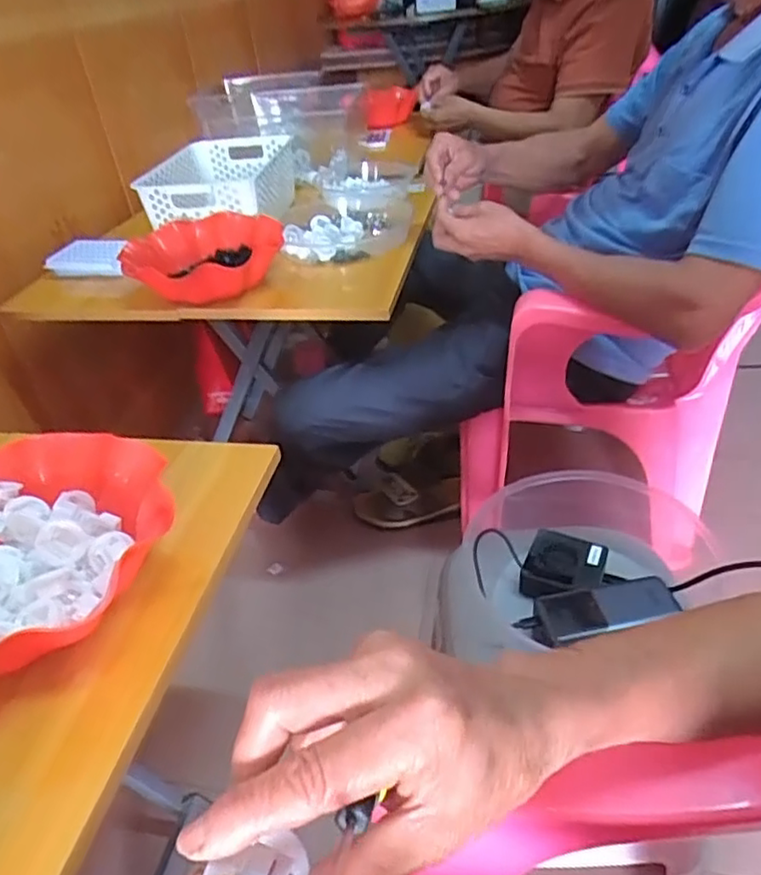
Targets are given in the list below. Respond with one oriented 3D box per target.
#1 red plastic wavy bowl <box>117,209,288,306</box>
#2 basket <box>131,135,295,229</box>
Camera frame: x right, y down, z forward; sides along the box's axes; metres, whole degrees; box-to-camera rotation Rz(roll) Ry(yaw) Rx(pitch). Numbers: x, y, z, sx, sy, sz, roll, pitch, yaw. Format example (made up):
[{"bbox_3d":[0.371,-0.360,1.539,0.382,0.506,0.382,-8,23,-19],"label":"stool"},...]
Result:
[{"bbox_3d":[-0.249,-0.257,0.902,0.219,0.061,0.222,-9,37,-5],"label":"red plastic wavy bowl"},{"bbox_3d":[-0.272,-0.451,1.099,0.210,0.079,0.327,-3,37,4],"label":"basket"}]

